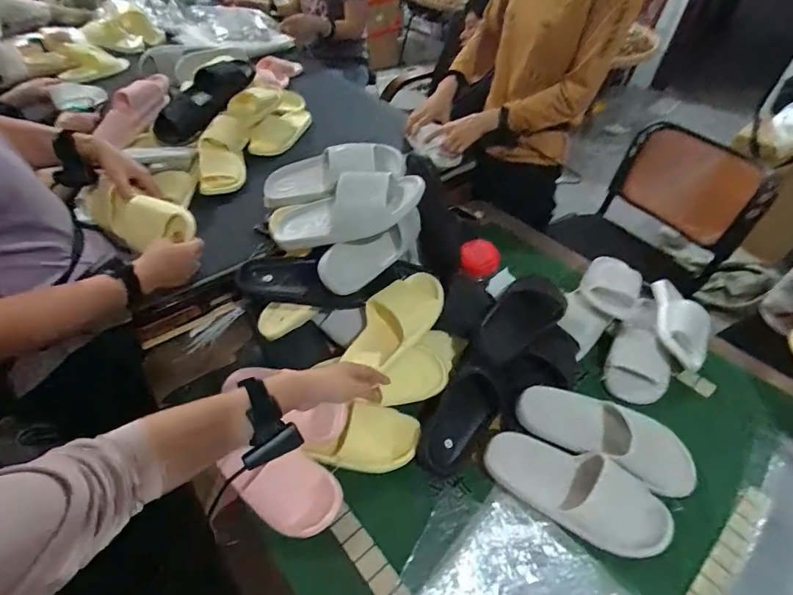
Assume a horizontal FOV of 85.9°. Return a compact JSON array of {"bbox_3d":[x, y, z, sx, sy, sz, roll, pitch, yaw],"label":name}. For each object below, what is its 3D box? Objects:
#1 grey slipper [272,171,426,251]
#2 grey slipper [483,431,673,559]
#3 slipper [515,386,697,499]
[{"bbox_3d":[-0.100,-0.149,0.730,0.296,0.081,0.094,-11,42,23],"label":"grey slipper"},{"bbox_3d":[0.270,0.288,0.646,0.267,0.058,0.108,22,50,19],"label":"grey slipper"},{"bbox_3d":[0.343,0.223,0.701,0.274,0.062,0.102,24,50,21],"label":"slipper"}]

